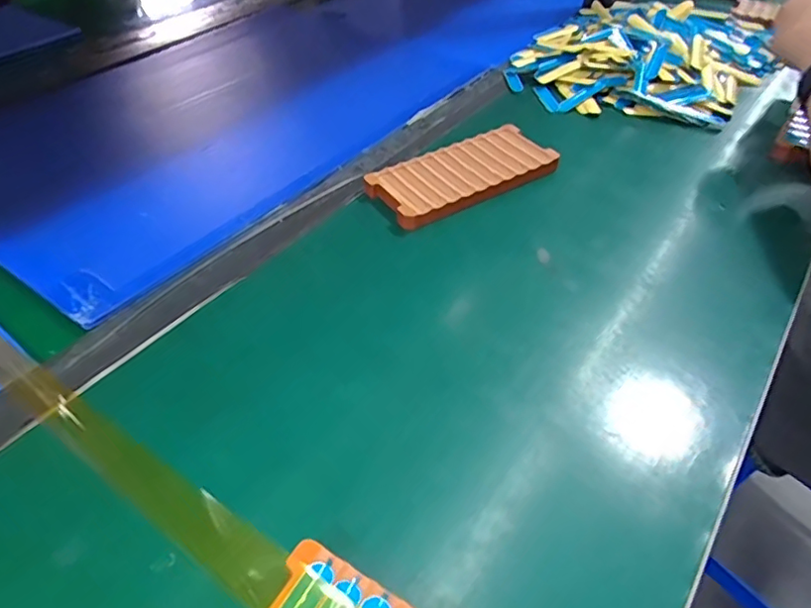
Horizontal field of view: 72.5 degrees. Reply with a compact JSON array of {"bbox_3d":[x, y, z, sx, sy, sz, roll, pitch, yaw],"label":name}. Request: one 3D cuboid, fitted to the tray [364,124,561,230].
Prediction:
[{"bbox_3d":[0.056,-0.123,0.519,0.174,0.014,0.082,-26,51,-23],"label":"tray"}]

